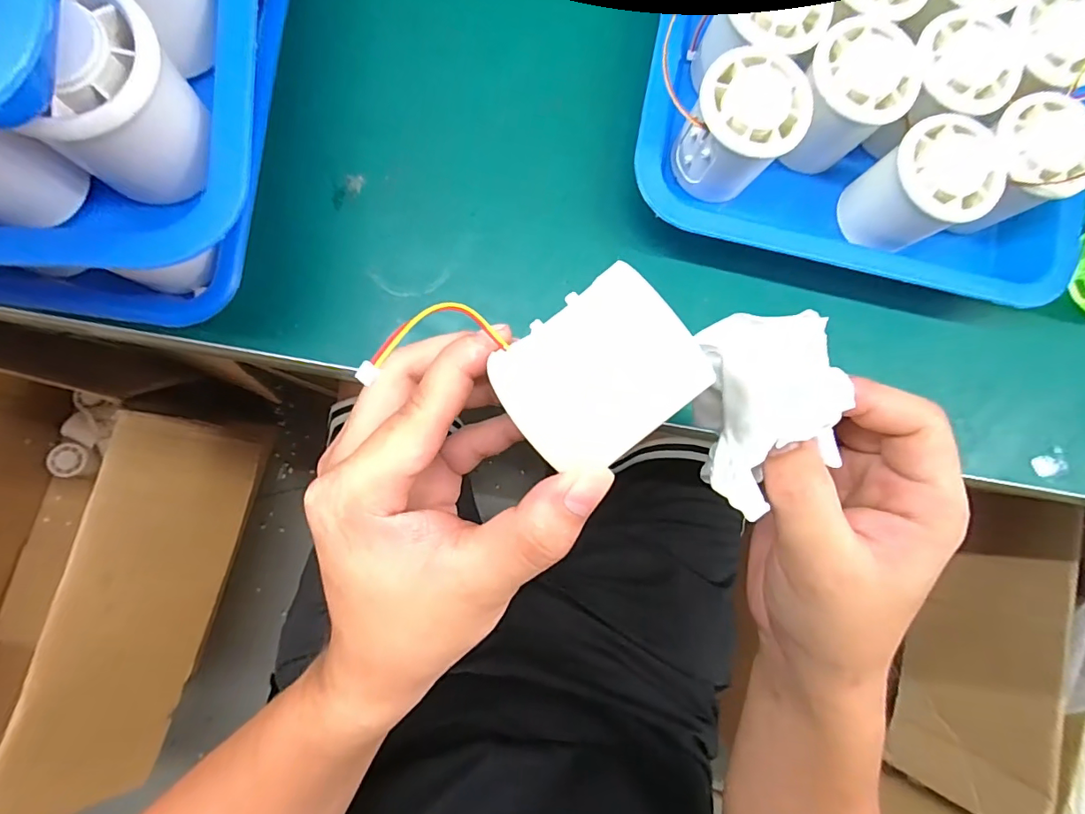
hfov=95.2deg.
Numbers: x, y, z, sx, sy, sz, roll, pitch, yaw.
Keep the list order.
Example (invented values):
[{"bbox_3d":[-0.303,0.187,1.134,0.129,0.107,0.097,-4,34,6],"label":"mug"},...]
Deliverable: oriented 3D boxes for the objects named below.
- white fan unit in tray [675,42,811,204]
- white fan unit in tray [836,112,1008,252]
[{"bbox_3d":[0.105,-0.151,0.270,0.054,0.051,0.053,1,84,-6],"label":"white fan unit in tray"},{"bbox_3d":[0.209,-0.121,0.278,0.051,0.054,0.053,1,84,-6],"label":"white fan unit in tray"}]

